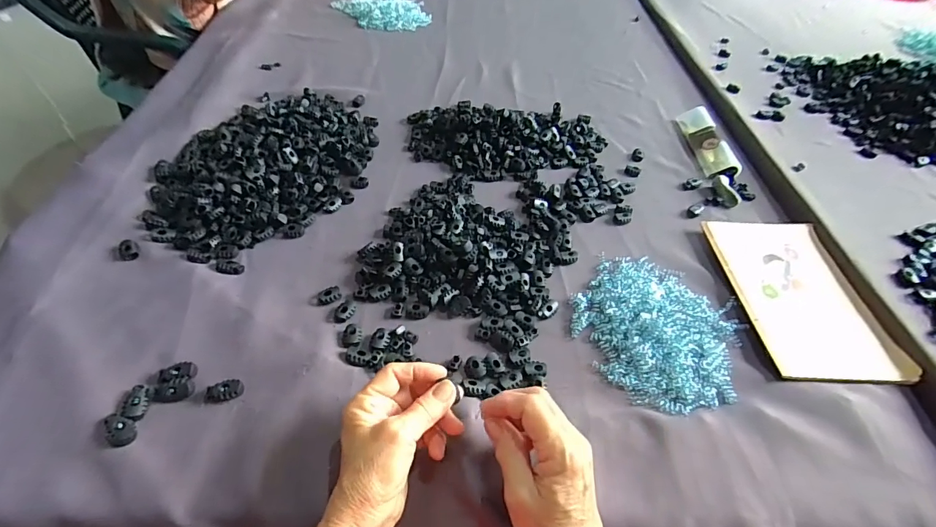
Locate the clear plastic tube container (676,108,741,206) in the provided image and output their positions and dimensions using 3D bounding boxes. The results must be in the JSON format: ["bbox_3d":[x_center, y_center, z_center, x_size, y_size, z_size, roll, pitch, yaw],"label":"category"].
[{"bbox_3d":[0.362,-0.169,0.635,0.040,0.024,0.215,5,49,-2],"label":"clear plastic tube container"}]

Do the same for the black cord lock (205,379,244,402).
[{"bbox_3d":[-0.200,0.104,0.351,0.029,0.008,0.016,-9,51,-14],"label":"black cord lock"}]

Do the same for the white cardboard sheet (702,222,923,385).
[{"bbox_3d":[0.363,0.026,0.478,0.134,0.009,0.218,3,49,-4],"label":"white cardboard sheet"}]

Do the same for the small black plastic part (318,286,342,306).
[{"bbox_3d":[-0.138,0.032,0.425,0.023,0.009,0.014,-23,56,-24],"label":"small black plastic part"}]

